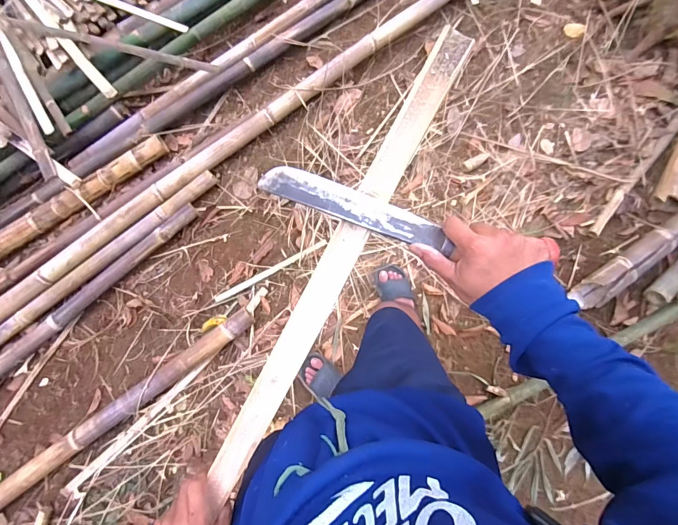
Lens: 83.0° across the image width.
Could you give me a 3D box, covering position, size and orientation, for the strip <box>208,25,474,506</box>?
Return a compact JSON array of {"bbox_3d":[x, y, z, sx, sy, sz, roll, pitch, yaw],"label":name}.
[{"bbox_3d":[-0.004,0.009,0.449,0.040,0.010,0.588,28,94,4],"label":"strip"}]

